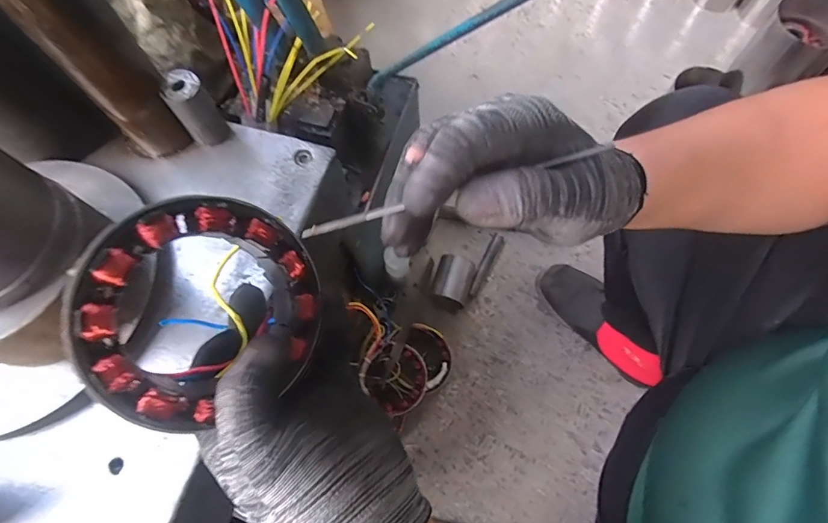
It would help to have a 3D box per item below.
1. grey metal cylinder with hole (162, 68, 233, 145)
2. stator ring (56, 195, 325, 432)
[{"bbox_3d":[-0.222,-0.154,0.462,0.037,0.073,0.041,-33,70,-11],"label":"grey metal cylinder with hole"},{"bbox_3d":[-0.109,0.021,0.232,0.116,0.027,0.102,-32,109,-31],"label":"stator ring"}]

